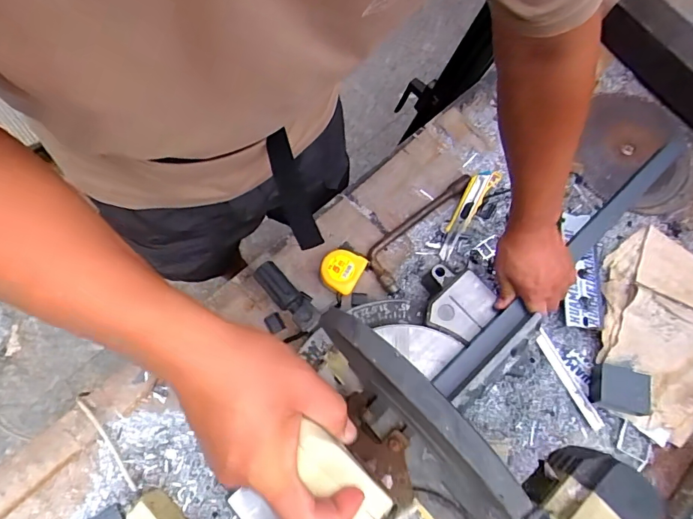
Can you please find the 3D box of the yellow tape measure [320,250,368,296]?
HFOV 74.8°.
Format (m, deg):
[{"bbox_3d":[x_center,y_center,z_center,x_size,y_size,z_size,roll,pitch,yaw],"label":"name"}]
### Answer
[{"bbox_3d":[-0.009,0.020,0.750,0.066,0.038,0.067,27,74,5],"label":"yellow tape measure"}]

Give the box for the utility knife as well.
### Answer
[{"bbox_3d":[0.209,-0.086,0.803,0.043,0.027,0.187,34,75,7],"label":"utility knife"}]

